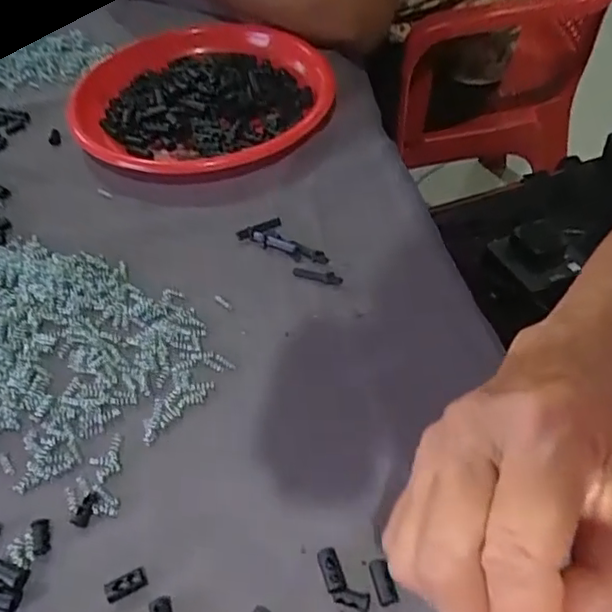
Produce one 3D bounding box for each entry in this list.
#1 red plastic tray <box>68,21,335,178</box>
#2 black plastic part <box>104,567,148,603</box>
[{"bbox_3d":[-0.096,-0.182,0.545,0.226,0.040,0.205,3,49,5],"label":"red plastic tray"},{"bbox_3d":[-0.085,0.131,0.291,0.019,0.005,0.010,-21,51,-15],"label":"black plastic part"}]

